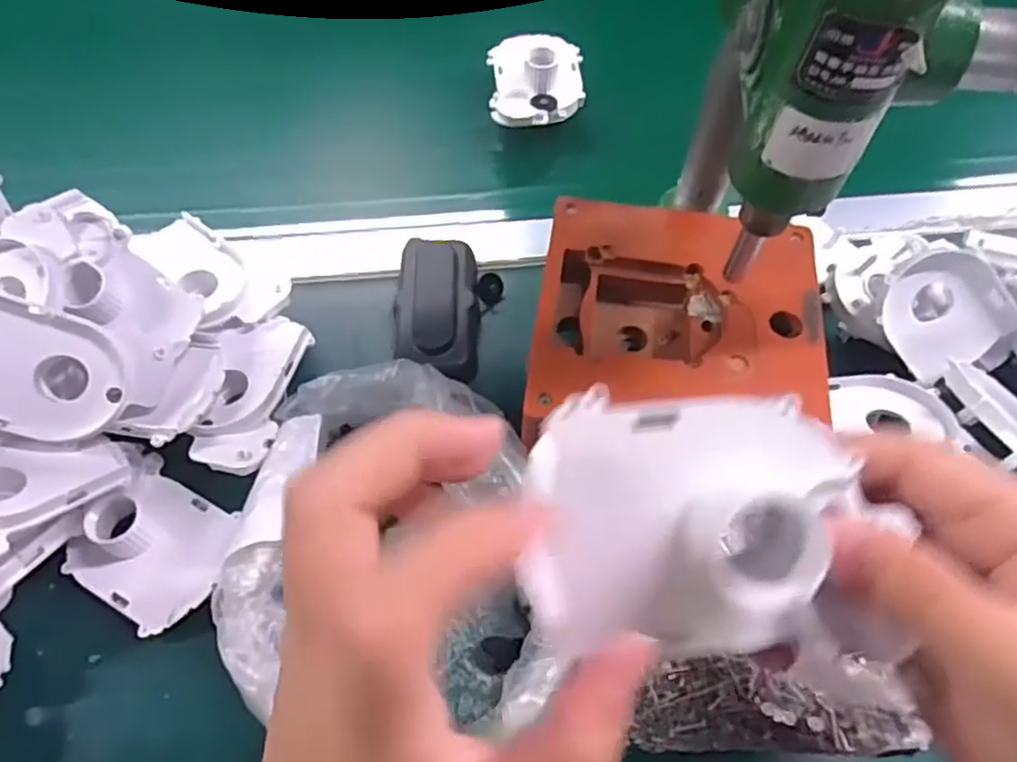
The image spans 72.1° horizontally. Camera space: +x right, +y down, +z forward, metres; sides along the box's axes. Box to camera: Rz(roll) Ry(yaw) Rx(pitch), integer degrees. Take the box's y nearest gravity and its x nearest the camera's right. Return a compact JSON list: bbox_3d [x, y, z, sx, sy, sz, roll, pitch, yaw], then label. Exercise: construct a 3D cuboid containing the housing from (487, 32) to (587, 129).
[{"bbox_3d":[0.022,-0.233,0.530,0.071,0.026,0.093,-1,59,-3],"label":"housing"}]

